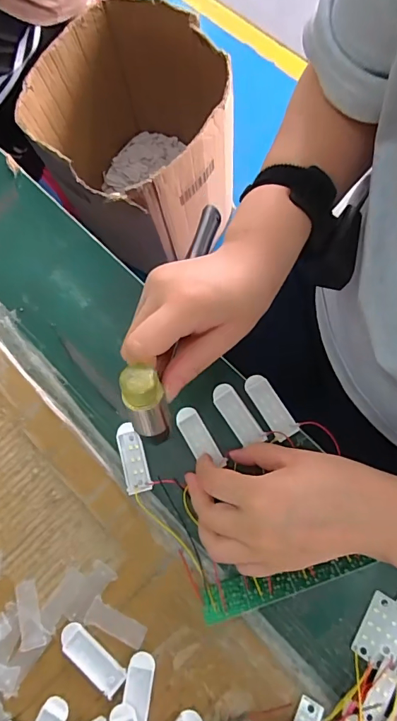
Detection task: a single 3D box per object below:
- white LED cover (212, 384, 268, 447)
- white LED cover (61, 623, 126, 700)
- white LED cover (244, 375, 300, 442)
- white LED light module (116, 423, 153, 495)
[{"bbox_3d":[0.032,0.046,0.349,0.021,0.006,0.056,-35,77,-1],"label":"white LED cover"},{"bbox_3d":[-0.082,0.227,0.319,0.057,0.004,0.021,38,85,12],"label":"white LED cover"},{"bbox_3d":[0.060,0.038,0.348,0.020,0.004,0.057,-33,77,-1],"label":"white LED cover"},{"bbox_3d":[-0.056,0.082,0.353,0.021,0.011,0.058,-15,77,3],"label":"white LED light module"}]

